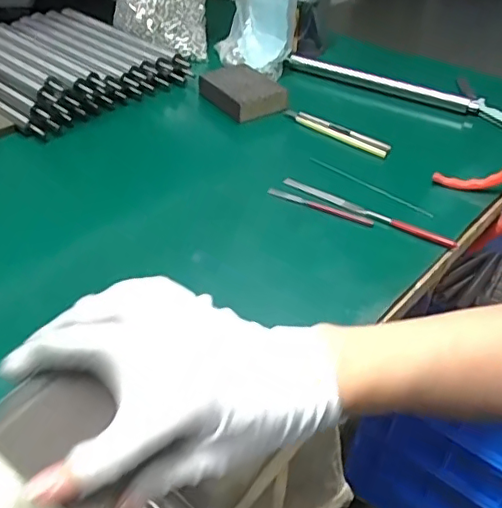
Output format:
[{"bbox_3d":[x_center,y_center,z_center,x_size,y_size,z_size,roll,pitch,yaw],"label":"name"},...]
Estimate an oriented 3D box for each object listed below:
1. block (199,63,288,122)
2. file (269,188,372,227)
[{"bbox_3d":[-0.011,-0.204,0.701,0.071,0.029,0.107,-18,45,-25],"label":"block"},{"bbox_3d":[0.065,-0.046,0.542,0.109,0.006,0.009,23,43,21],"label":"file"}]

